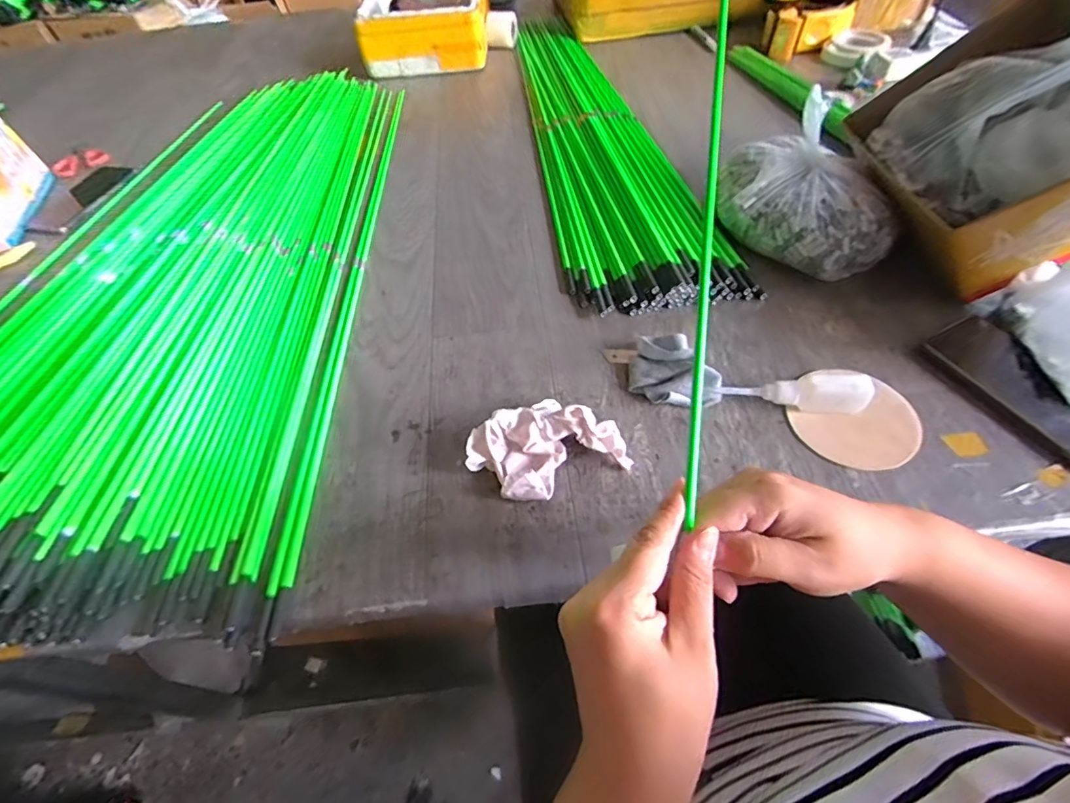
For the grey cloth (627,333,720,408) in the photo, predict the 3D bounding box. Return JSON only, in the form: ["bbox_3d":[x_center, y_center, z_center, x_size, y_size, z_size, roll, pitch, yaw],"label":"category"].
[{"bbox_3d":[0.132,-0.033,0.477,0.078,0.029,0.075,2,54,7],"label":"grey cloth"}]

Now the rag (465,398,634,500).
[{"bbox_3d":[0.008,0.036,0.426,0.125,0.043,0.089,-27,56,-14],"label":"rag"}]

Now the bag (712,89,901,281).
[{"bbox_3d":[0.297,-0.240,0.550,0.107,0.134,0.201,-34,58,-19],"label":"bag"}]

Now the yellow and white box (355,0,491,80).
[{"bbox_3d":[-0.214,-0.759,0.998,0.244,0.112,0.262,-5,53,1],"label":"yellow and white box"}]

